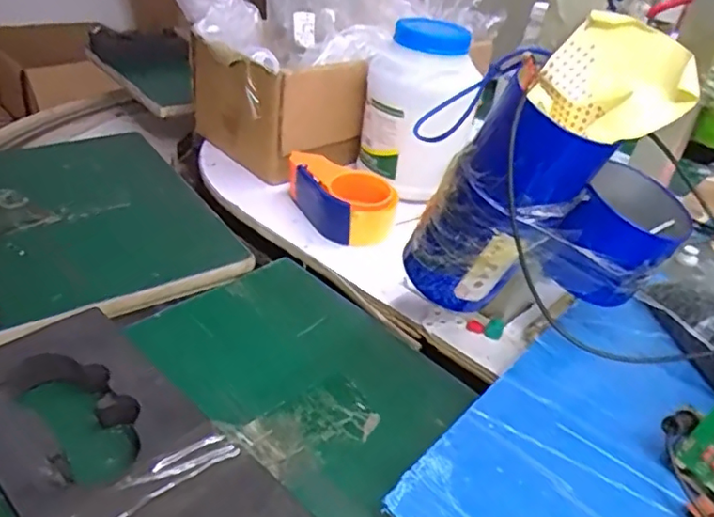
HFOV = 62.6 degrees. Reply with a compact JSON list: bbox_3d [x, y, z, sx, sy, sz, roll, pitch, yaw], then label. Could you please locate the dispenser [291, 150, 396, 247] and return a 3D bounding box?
[{"bbox_3d":[-0.020,-0.077,0.726,0.097,0.059,0.140,-12,38,-23],"label":"dispenser"}]

